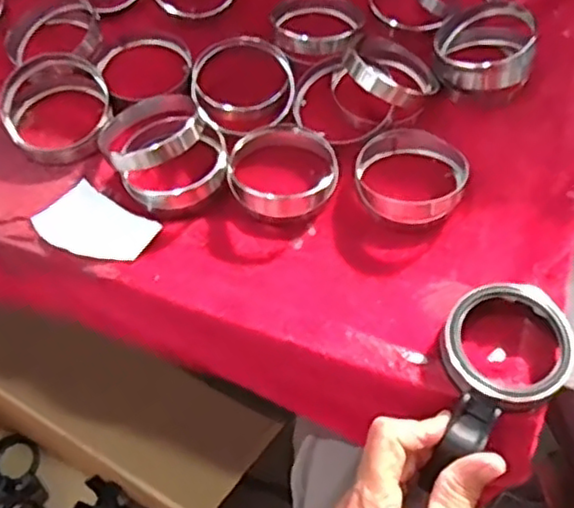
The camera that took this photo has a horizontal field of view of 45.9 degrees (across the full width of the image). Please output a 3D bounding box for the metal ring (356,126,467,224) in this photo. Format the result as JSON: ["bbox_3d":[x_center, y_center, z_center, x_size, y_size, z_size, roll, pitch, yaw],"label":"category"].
[{"bbox_3d":[0.081,-0.051,0.450,0.071,0.021,0.071,0,61,-1],"label":"metal ring"}]

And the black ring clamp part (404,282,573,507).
[{"bbox_3d":[0.103,0.072,0.381,0.130,0.030,0.068,-38,68,-20],"label":"black ring clamp part"}]

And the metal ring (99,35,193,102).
[{"bbox_3d":[-0.105,-0.143,0.507,0.070,0.012,0.067,0,61,-1],"label":"metal ring"}]

